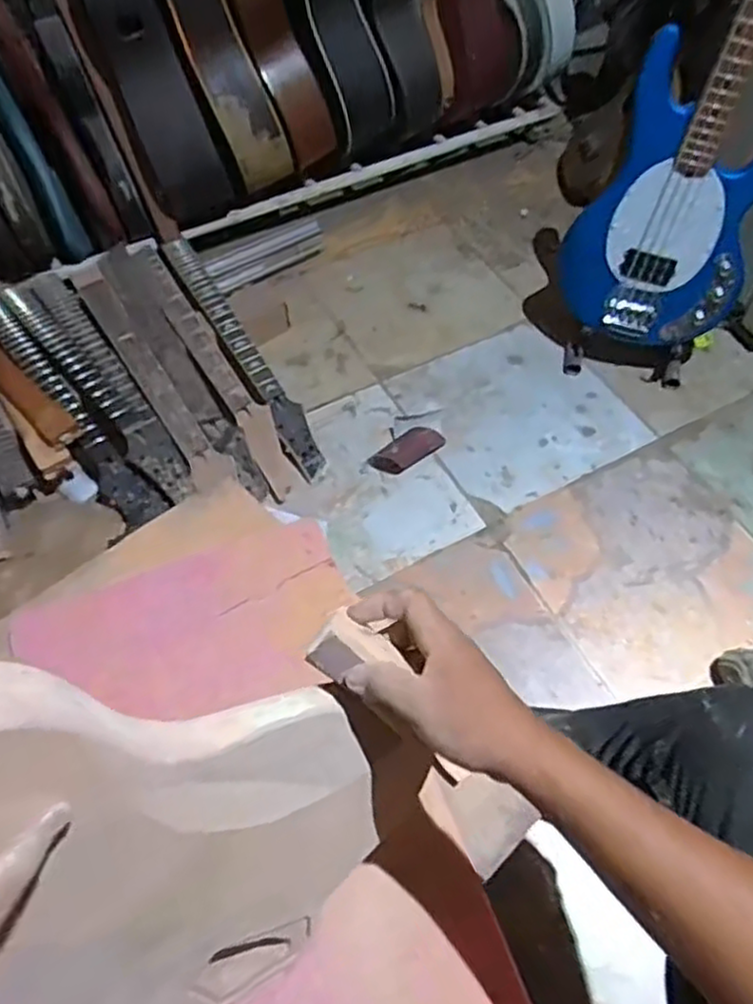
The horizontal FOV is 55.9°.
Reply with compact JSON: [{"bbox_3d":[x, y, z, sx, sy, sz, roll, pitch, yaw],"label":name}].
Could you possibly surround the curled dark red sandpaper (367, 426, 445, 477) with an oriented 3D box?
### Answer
[{"bbox_3d":[0.058,-0.098,1.347,0.143,0.026,0.060,-33,63,-18],"label":"curled dark red sandpaper"}]

